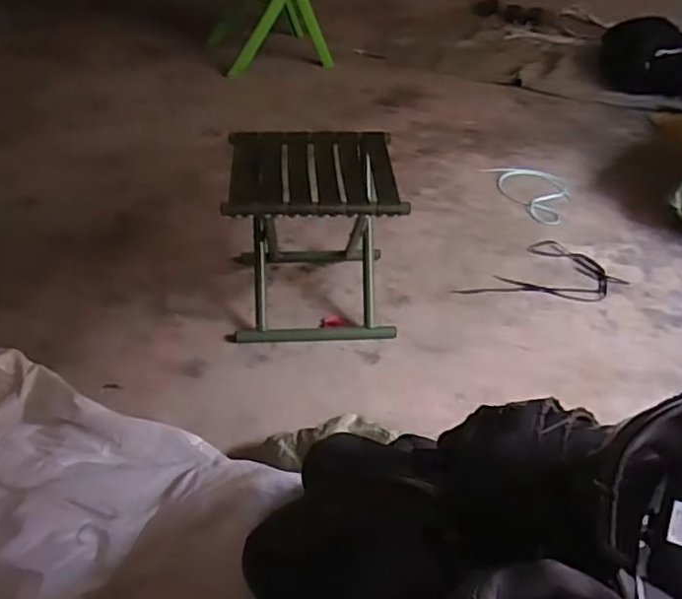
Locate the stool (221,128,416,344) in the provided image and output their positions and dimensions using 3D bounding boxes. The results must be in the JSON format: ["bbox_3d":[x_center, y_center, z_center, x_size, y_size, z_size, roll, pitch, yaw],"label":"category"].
[{"bbox_3d":[-0.057,-0.124,1.218,0.297,0.308,0.295,-1,41,-6],"label":"stool"}]

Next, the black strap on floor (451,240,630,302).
[{"bbox_3d":[0.434,-0.067,1.403,0.366,0.013,0.201,3,41,1],"label":"black strap on floor"}]

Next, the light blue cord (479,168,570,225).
[{"bbox_3d":[0.503,-0.290,1.654,0.180,0.012,0.294,-14,44,-18],"label":"light blue cord"}]

